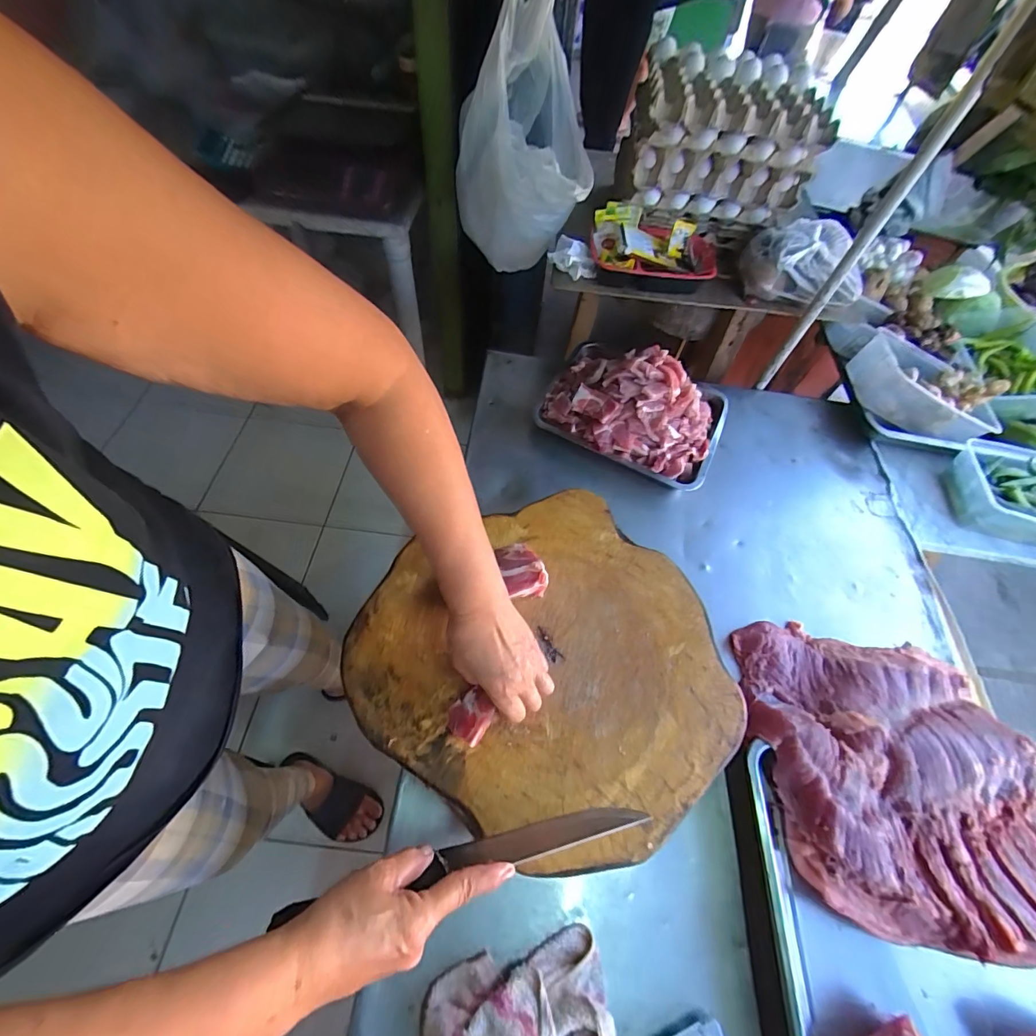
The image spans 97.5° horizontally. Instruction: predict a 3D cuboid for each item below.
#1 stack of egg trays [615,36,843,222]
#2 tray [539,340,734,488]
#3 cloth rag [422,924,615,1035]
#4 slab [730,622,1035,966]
[{"bbox_3d":[0.350,-0.683,0.813,0.291,0.163,0.264,5,59,-1],"label":"stack of egg trays"},{"bbox_3d":[0.209,-0.205,0.779,0.295,0.133,0.244,22,60,9],"label":"tray"},{"bbox_3d":[0.002,0.458,0.408,0.165,0.041,0.098,-7,60,-9],"label":"cloth rag"},{"bbox_3d":[0.448,0.297,0.540,0.332,0.076,0.325,10,59,2],"label":"slab"}]

